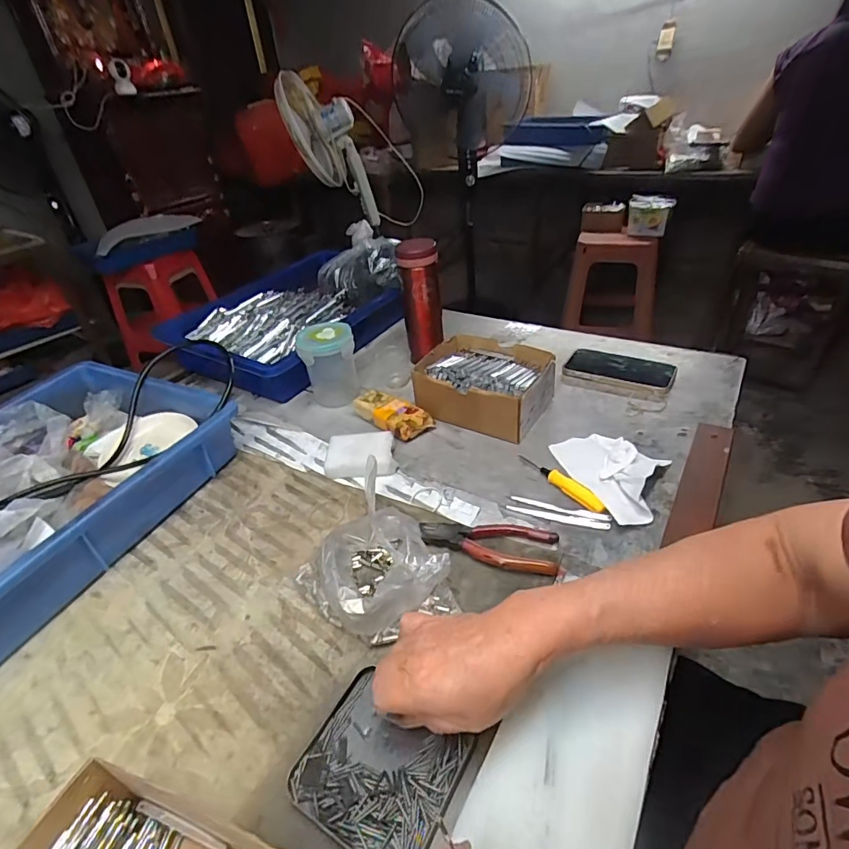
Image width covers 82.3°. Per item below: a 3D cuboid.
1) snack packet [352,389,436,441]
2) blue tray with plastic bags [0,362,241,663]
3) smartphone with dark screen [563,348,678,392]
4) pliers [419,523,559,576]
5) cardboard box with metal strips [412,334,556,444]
[{"bbox_3d":[-0.047,-0.015,0.659,0.114,0.028,0.049,23,45,34],"label":"snack packet"},{"bbox_3d":[-0.439,0.094,0.516,0.267,0.100,0.434,11,39,22],"label":"blue tray with plastic bags"},{"bbox_3d":[0.285,-0.081,0.713,0.147,0.015,0.073,18,42,29],"label":"smartphone with dark screen"},{"bbox_3d":[0.062,0.117,0.480,0.133,0.014,0.048,6,37,15],"label":"pliers"},{"bbox_3d":[0.083,-0.056,0.670,0.172,0.067,0.132,16,41,27],"label":"cardboard box with metal strips"}]

